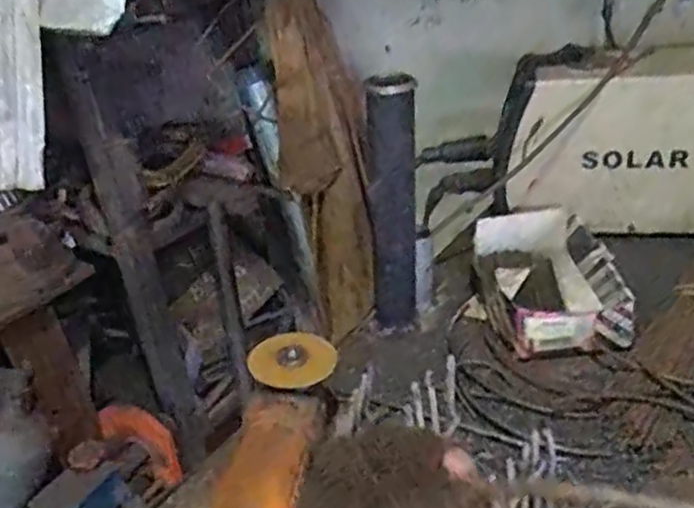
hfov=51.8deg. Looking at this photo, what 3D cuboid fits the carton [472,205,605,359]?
[{"bbox_3d":[0.230,0.035,0.871,0.129,0.072,0.245,-6,29,3],"label":"carton"}]

